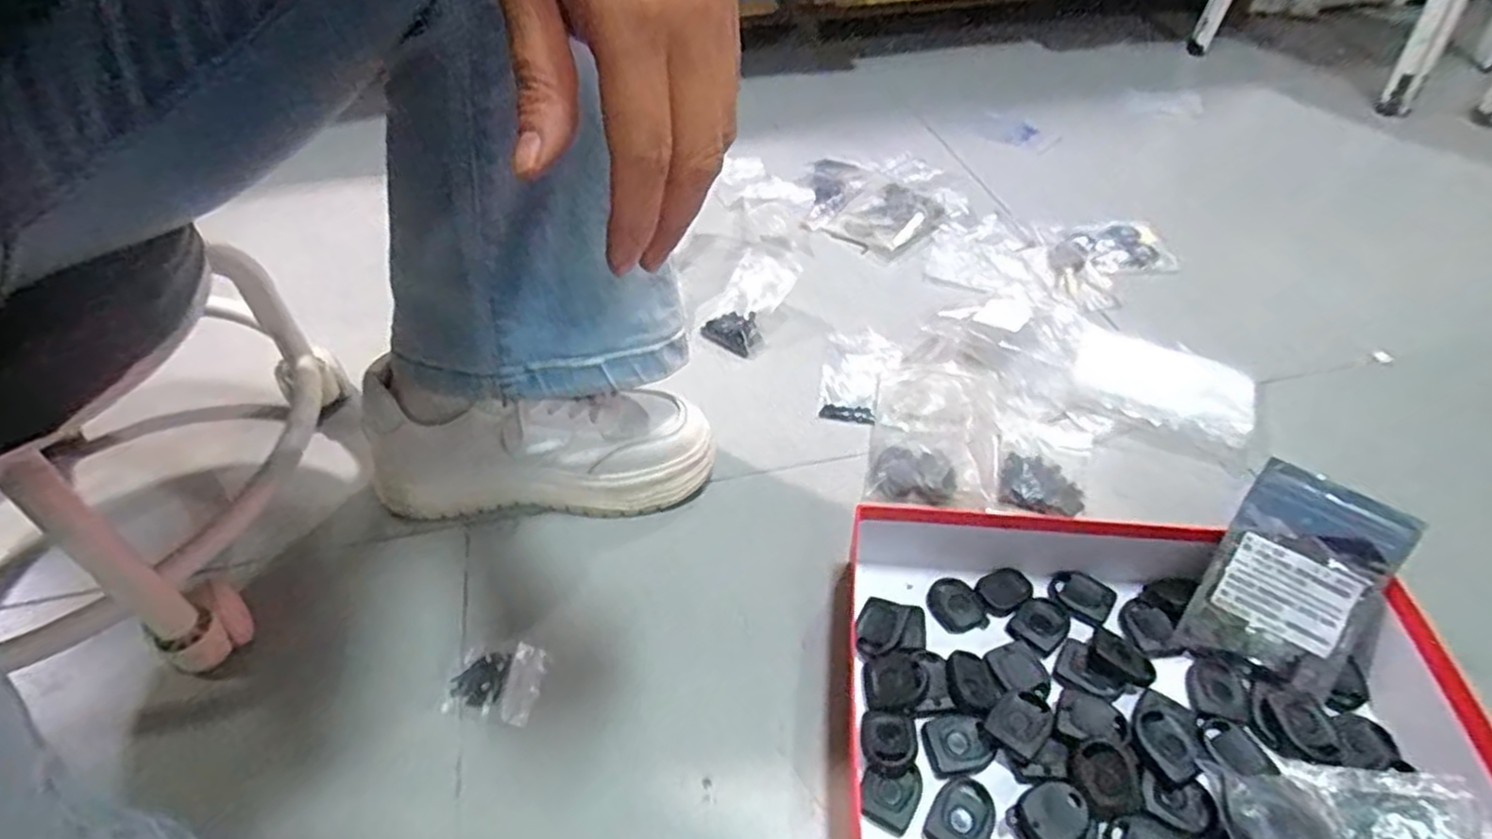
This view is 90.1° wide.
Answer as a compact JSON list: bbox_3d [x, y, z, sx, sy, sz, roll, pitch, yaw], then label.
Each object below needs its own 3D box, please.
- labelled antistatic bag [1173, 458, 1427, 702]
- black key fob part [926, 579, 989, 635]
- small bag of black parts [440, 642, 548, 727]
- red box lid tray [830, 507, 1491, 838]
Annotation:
[{"bbox_3d":[0.329,0.098,0.446,0.084,0.122,0.013,23,6,18],"label":"labelled antistatic bag"},{"bbox_3d":[0.138,0.122,0.490,0.030,0.007,0.037,-12,46,-11],"label":"black key fob part"},{"bbox_3d":[-0.154,0.160,0.459,0.054,0.004,0.048,9,46,9],"label":"small bag of black parts"},{"bbox_3d":[0.223,0.169,0.409,0.345,0.055,0.231,4,45,5],"label":"red box lid tray"}]

